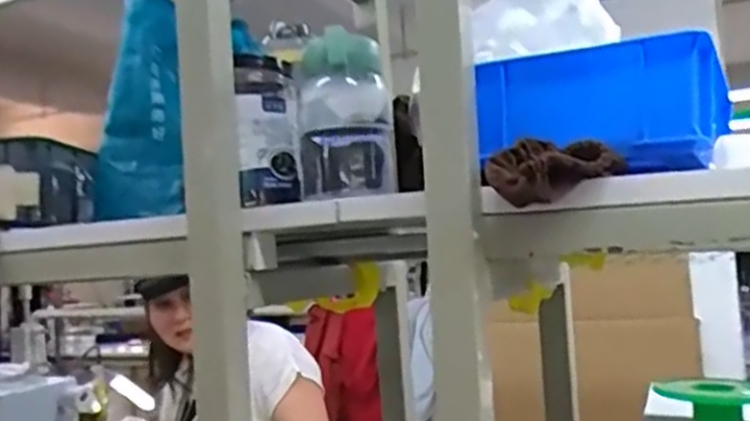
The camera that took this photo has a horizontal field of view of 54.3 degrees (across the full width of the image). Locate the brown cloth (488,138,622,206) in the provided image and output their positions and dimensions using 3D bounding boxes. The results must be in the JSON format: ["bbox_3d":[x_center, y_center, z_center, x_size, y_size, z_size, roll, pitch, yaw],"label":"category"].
[{"bbox_3d":[0.115,-0.026,0.462,0.085,0.041,0.033,-1,-3,-23],"label":"brown cloth"}]

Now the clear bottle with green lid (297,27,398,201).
[{"bbox_3d":[-0.023,-0.071,0.569,0.075,0.117,0.078,-2,-3,-6],"label":"clear bottle with green lid"}]

